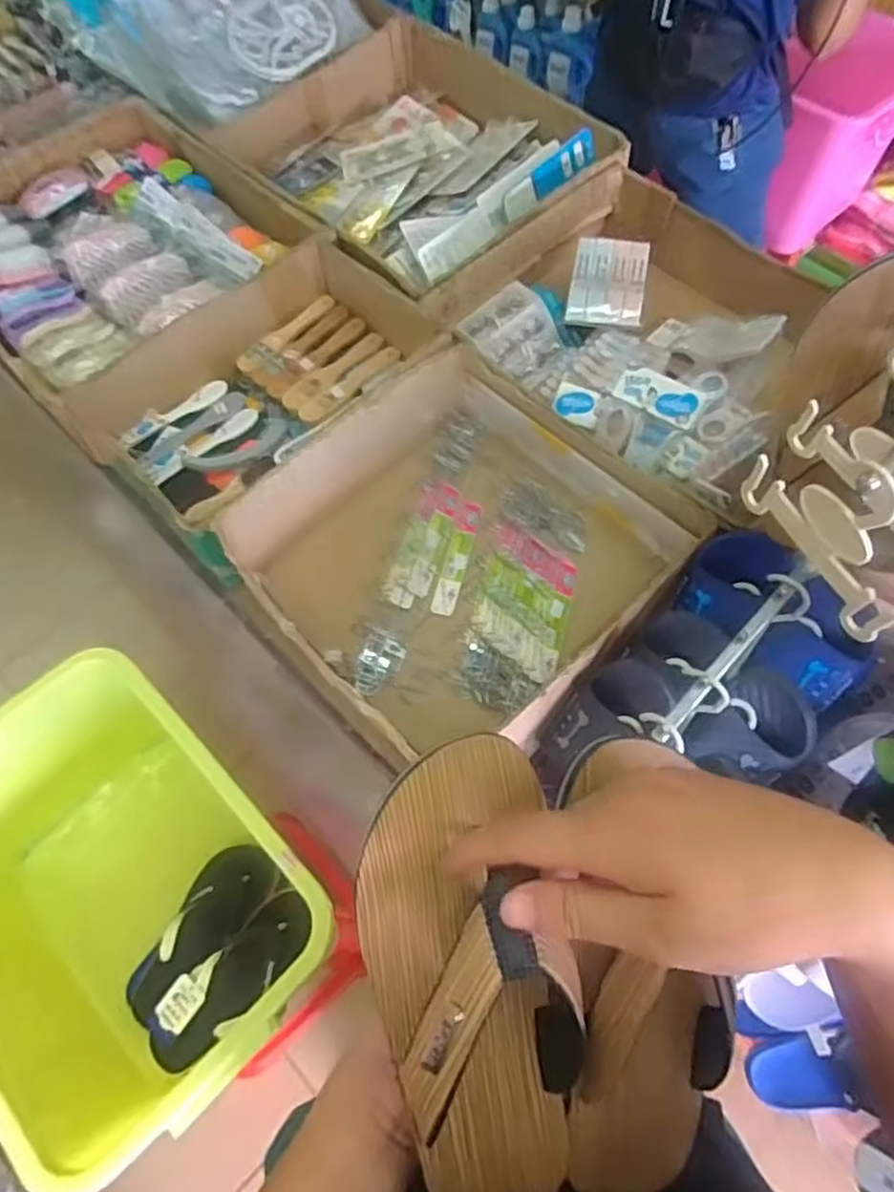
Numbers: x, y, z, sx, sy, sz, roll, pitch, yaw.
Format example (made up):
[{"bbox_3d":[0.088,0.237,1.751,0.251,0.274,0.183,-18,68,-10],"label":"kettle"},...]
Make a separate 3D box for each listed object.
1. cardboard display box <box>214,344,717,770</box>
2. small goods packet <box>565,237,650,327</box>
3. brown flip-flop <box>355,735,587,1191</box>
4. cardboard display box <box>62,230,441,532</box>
[{"bbox_3d":[0.018,-0.048,0.909,0.446,0.152,0.436,-42,69,-17],"label":"cardboard display box"},{"bbox_3d":[0.250,-0.485,1.119,0.111,0.031,0.164,9,63,7],"label":"small goods packet"},{"bbox_3d":[0.015,0.197,0.343,0.091,0.057,0.243,-10,98,-3],"label":"brown flip-flop"},{"bbox_3d":[-0.248,-0.295,1.040,0.314,0.124,0.461,40,71,20],"label":"cardboard display box"}]

